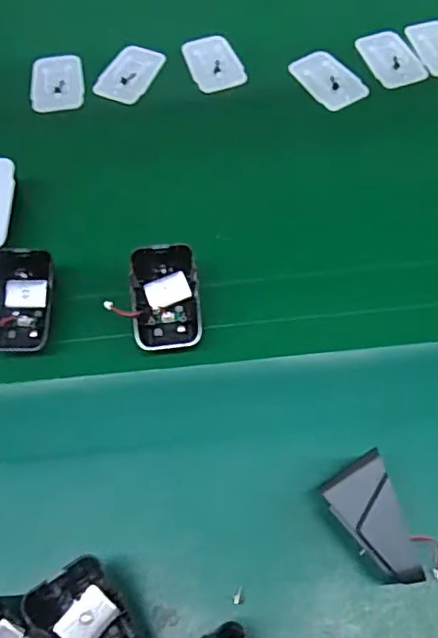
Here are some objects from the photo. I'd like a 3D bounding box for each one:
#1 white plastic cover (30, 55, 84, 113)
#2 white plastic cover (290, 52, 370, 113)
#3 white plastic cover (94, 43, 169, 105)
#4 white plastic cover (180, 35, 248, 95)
[{"bbox_3d":[-0.147,-0.216,0.537,0.046,0.007,0.070,-7,62,-2],"label":"white plastic cover"},{"bbox_3d":[0.097,-0.213,0.529,0.045,0.005,0.070,-28,65,-13],"label":"white plastic cover"},{"bbox_3d":[-0.080,-0.224,0.538,0.044,0.004,0.069,23,68,6],"label":"white plastic cover"},{"bbox_3d":[-0.006,-0.235,0.543,0.046,0.005,0.068,-16,66,-6],"label":"white plastic cover"}]

